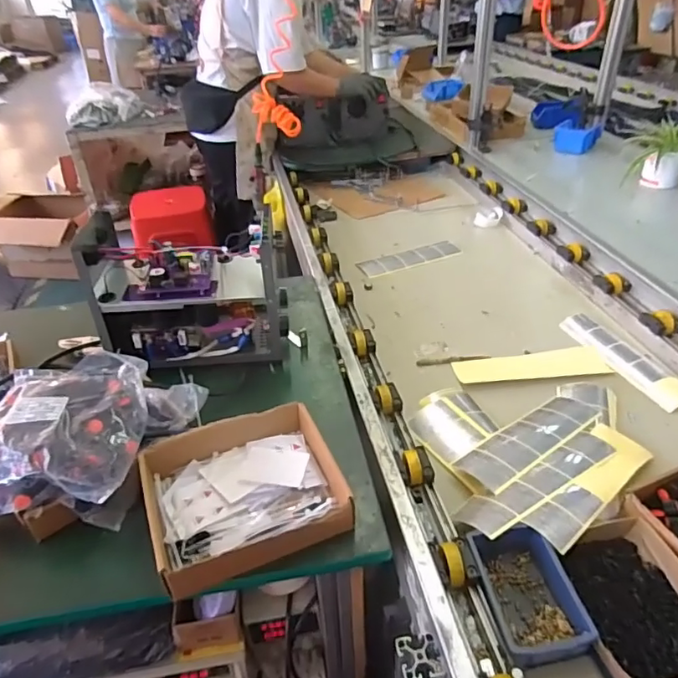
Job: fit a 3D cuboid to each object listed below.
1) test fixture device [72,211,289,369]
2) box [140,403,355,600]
[{"bbox_3d":[-0.232,-0.070,0.834,0.285,0.201,0.153,-2,36,2],"label":"test fixture device"},{"bbox_3d":[-0.109,0.176,0.622,0.211,0.049,0.188,-15,37,-15],"label":"box"}]

